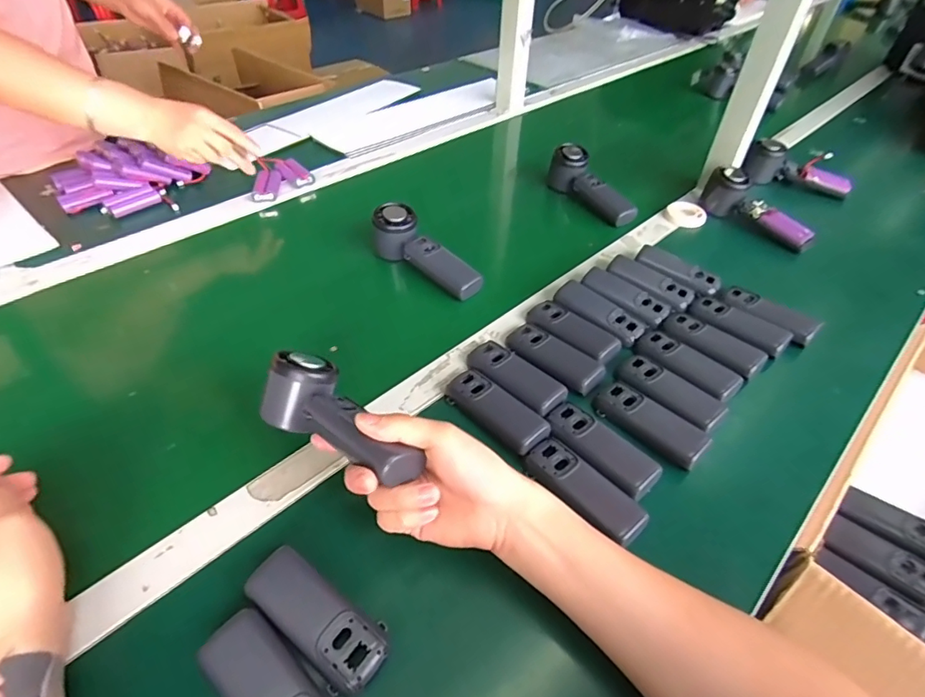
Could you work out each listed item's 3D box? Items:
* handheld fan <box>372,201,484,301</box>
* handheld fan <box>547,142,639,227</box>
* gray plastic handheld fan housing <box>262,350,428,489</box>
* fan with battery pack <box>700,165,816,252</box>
[{"bbox_3d":[-0.045,-0.119,0.604,0.157,0.052,0.053,36,53,29],"label":"handheld fan"},{"bbox_3d":[0.196,-0.243,0.752,0.040,0.063,0.160,-27,64,-27],"label":"handheld fan"},{"bbox_3d":[-0.093,0.054,0.378,0.147,0.048,0.062,29,50,33],"label":"gray plastic handheld fan housing"},{"bbox_3d":[0.422,-0.198,0.704,0.054,0.055,0.159,-21,50,-22],"label":"fan with battery pack"}]

